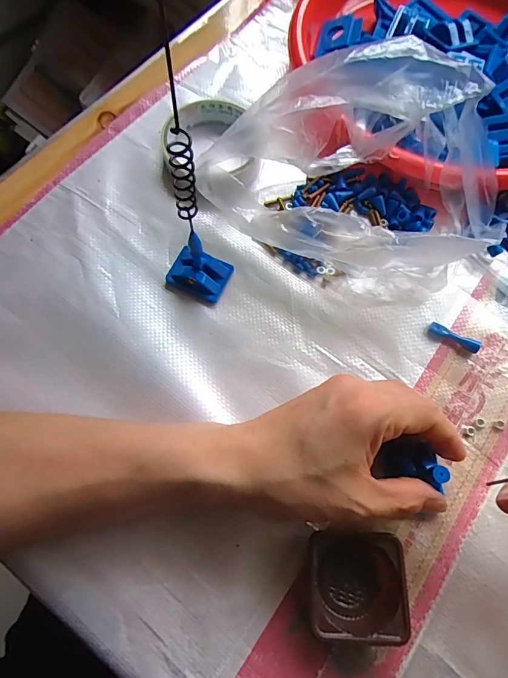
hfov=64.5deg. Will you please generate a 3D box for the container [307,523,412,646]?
[{"bbox_3d":[0.057,0.141,0.235,0.053,0.028,0.055,4,70,-1],"label":"container"}]

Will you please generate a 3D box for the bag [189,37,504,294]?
[{"bbox_3d":[0.071,-0.120,0.288,0.203,0.113,0.133,28,71,8],"label":"bag"}]

